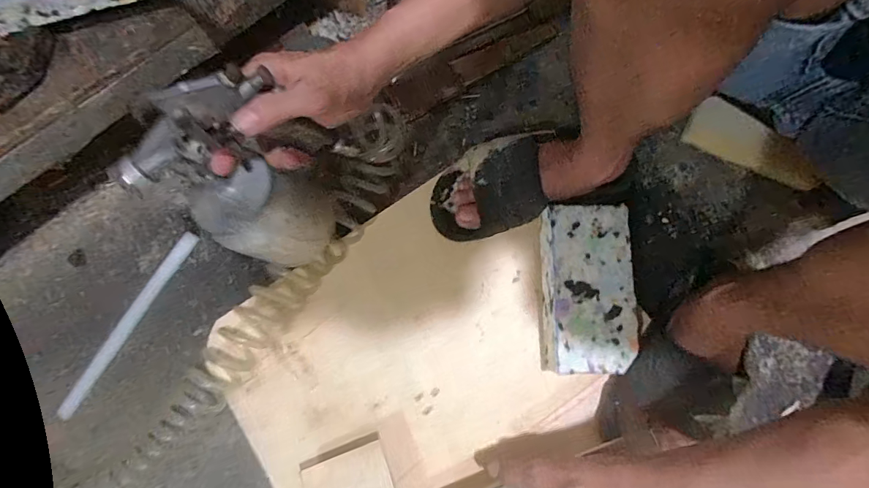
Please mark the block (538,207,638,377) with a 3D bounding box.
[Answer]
[{"bbox_3d":[0.177,0.052,0.493,0.097,0.055,0.187,0,76,2],"label":"block"}]

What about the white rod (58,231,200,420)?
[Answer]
[{"bbox_3d":[-0.381,0.095,0.531,0.021,0.010,0.252,29,78,9],"label":"white rod"}]

